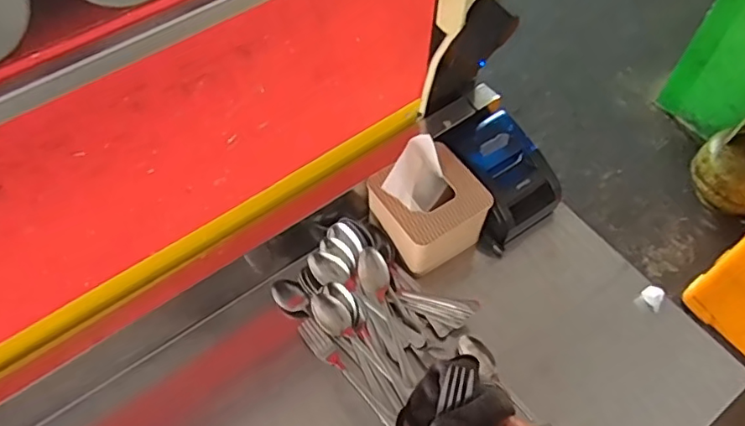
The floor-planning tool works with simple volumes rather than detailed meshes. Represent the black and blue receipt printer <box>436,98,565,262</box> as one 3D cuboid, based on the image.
[{"bbox_3d":[0.171,-0.053,0.798,0.122,0.094,0.170,-32,64,-18],"label":"black and blue receipt printer"}]

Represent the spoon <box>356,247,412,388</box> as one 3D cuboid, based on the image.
[{"bbox_3d":[0.021,0.128,0.707,0.036,0.022,0.175,-17,73,-11],"label":"spoon"}]

